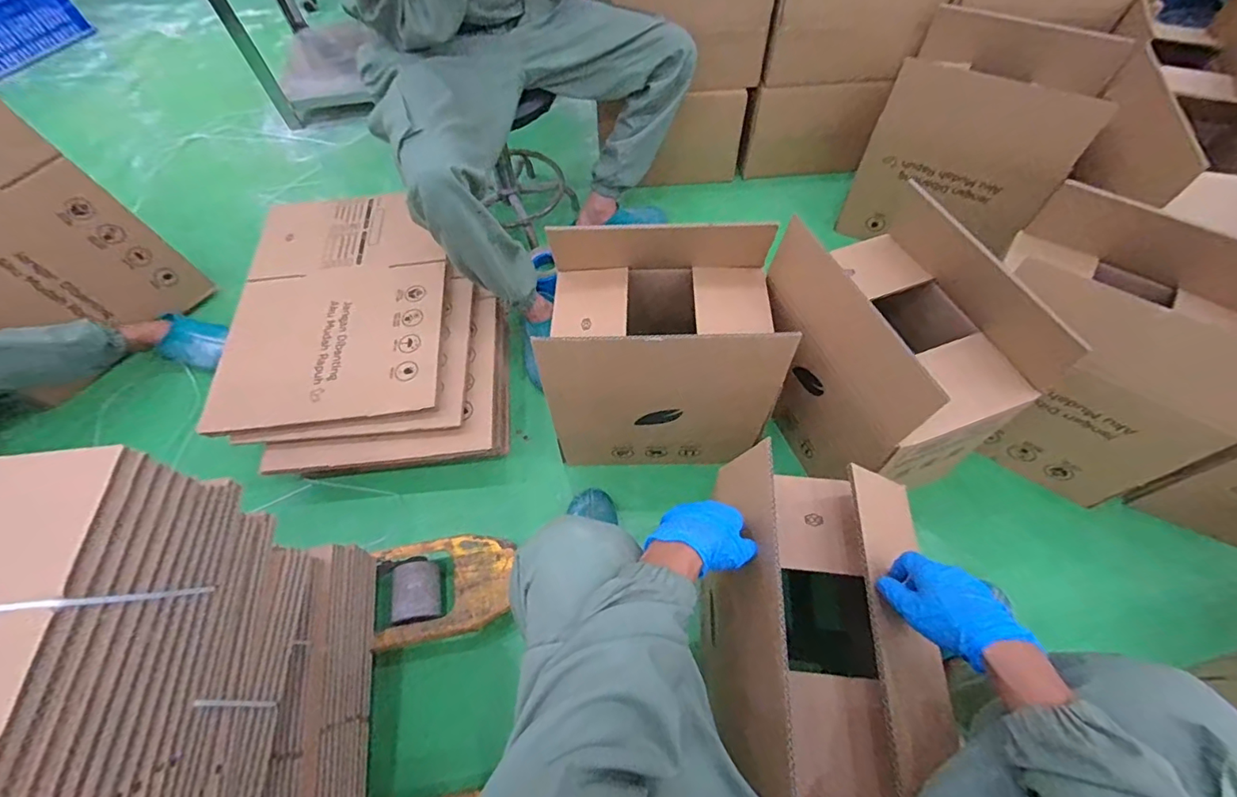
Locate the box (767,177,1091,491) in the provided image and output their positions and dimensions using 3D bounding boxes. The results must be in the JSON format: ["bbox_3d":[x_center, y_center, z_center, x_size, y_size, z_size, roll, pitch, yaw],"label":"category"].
[{"bbox_3d":[0.446,-0.068,0.884,0.253,0.373,0.371,-22,62,-10],"label":"box"}]

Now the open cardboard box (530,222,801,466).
[{"bbox_3d":[0.073,-0.073,0.929,0.355,0.344,0.268,-1,61,2],"label":"open cardboard box"}]

